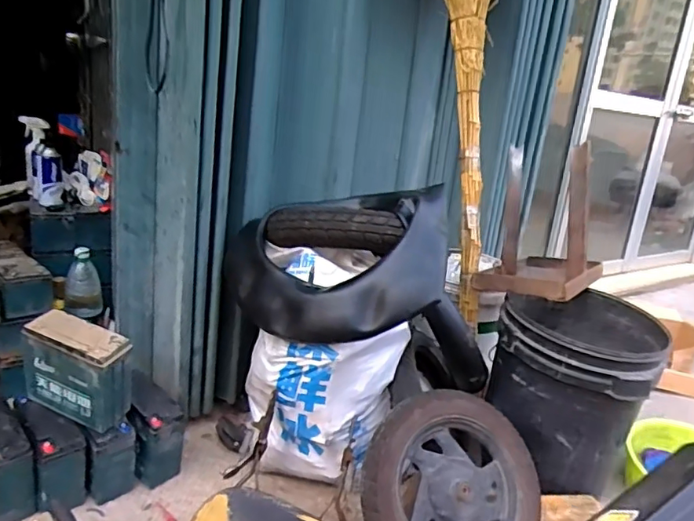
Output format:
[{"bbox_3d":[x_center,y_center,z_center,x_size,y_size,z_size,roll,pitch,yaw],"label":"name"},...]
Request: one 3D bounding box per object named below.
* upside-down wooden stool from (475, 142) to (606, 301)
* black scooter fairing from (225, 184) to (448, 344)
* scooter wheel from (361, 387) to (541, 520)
[{"bbox_3d":[0.479,-0.093,1.324,0.247,0.305,0.366,16,19,31],"label":"upside-down wooden stool"},{"bbox_3d":[-0.033,-0.011,1.104,0.446,0.251,0.317,7,17,5],"label":"black scooter fairing"},{"bbox_3d":[0.204,0.436,1.038,0.352,0.359,0.068,-51,7,-31],"label":"scooter wheel"}]

